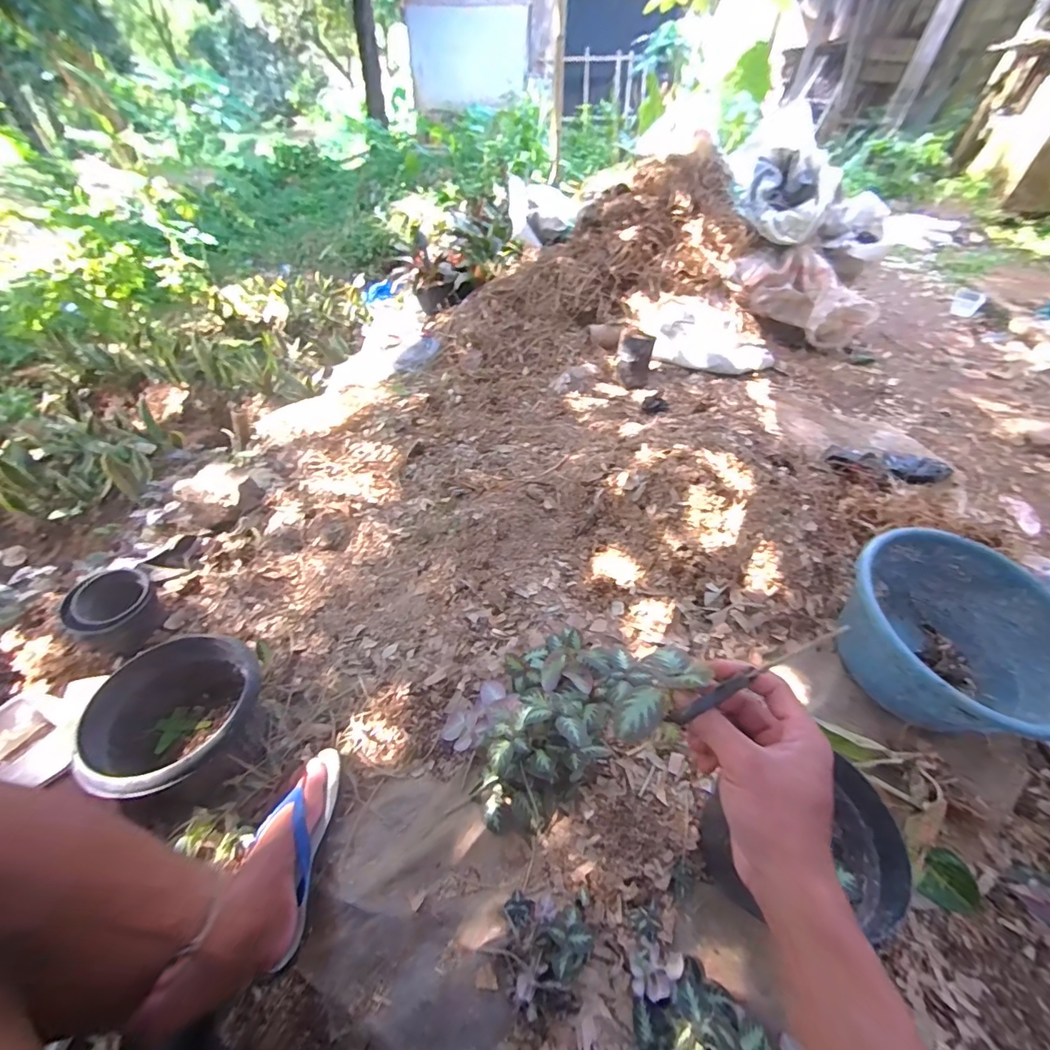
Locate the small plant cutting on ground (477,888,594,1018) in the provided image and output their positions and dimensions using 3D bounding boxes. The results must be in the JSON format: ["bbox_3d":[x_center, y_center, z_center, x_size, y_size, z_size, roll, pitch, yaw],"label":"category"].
[{"bbox_3d":[0.017,0.505,0.573,0.112,0.047,0.110,30,50,25],"label":"small plant cutting on ground"}]

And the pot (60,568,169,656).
[{"bbox_3d":[-0.824,0.182,0.968,0.140,0.125,0.138,2,44,-2],"label":"pot"}]

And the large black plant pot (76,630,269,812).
[{"bbox_3d":[-0.523,0.312,0.746,0.220,0.160,0.219,2,44,-2],"label":"large black plant pot"}]

